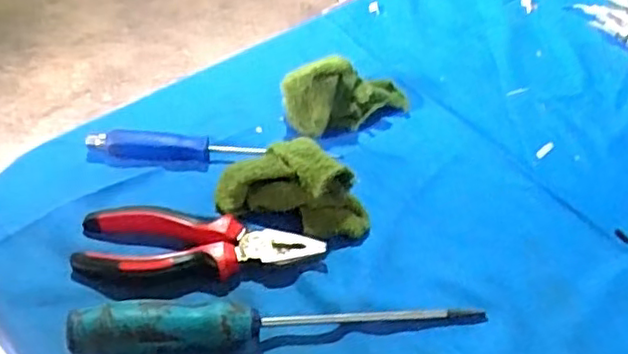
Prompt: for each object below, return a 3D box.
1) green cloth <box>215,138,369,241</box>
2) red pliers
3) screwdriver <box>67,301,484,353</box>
[{"bbox_3d":[-0.013,0.004,0.459,0.107,0.045,0.062,8,46,2],"label":"green cloth"},{"bbox_3d":[-0.076,0.049,0.427,0.155,0.018,0.056,3,46,-2],"label":"red pliers"},{"bbox_3d":[-0.017,0.088,0.388,0.243,0.032,0.023,-2,46,-7],"label":"screwdriver"}]

